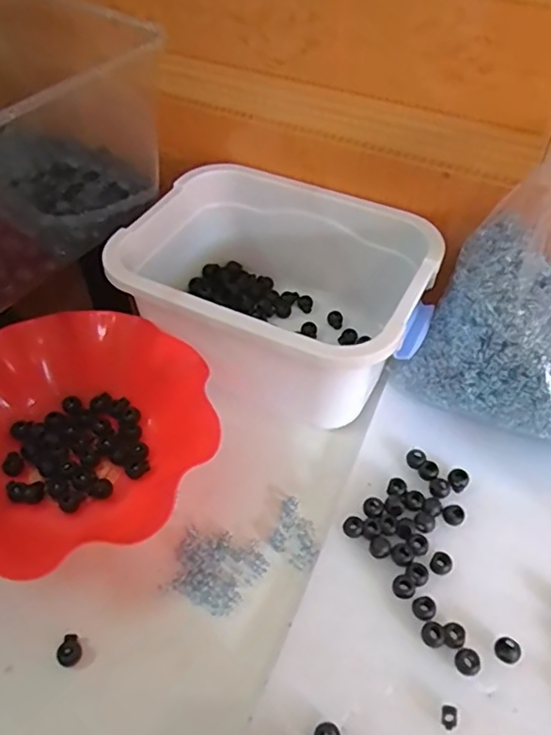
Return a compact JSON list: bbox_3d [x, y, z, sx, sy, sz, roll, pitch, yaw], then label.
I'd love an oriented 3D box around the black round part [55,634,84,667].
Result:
[{"bbox_3d":[-0.135,0.186,0.389,0.014,0.010,0.019,7,50,6],"label":"black round part"}]

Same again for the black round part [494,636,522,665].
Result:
[{"bbox_3d":[0.149,0.182,0.379,0.014,0.008,0.015,0,49,0],"label":"black round part"}]

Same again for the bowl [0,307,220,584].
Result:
[{"bbox_3d":[-0.161,0.052,0.463,0.235,0.063,0.215,6,50,5],"label":"bowl"}]

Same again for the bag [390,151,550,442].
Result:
[{"bbox_3d":[0.208,-0.055,0.440,0.192,0.219,0.115,16,52,17],"label":"bag"}]

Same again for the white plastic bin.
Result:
[{"bbox_3d":[0.001,-0.060,0.529,0.252,0.129,0.179,19,53,18],"label":"white plastic bin"}]

